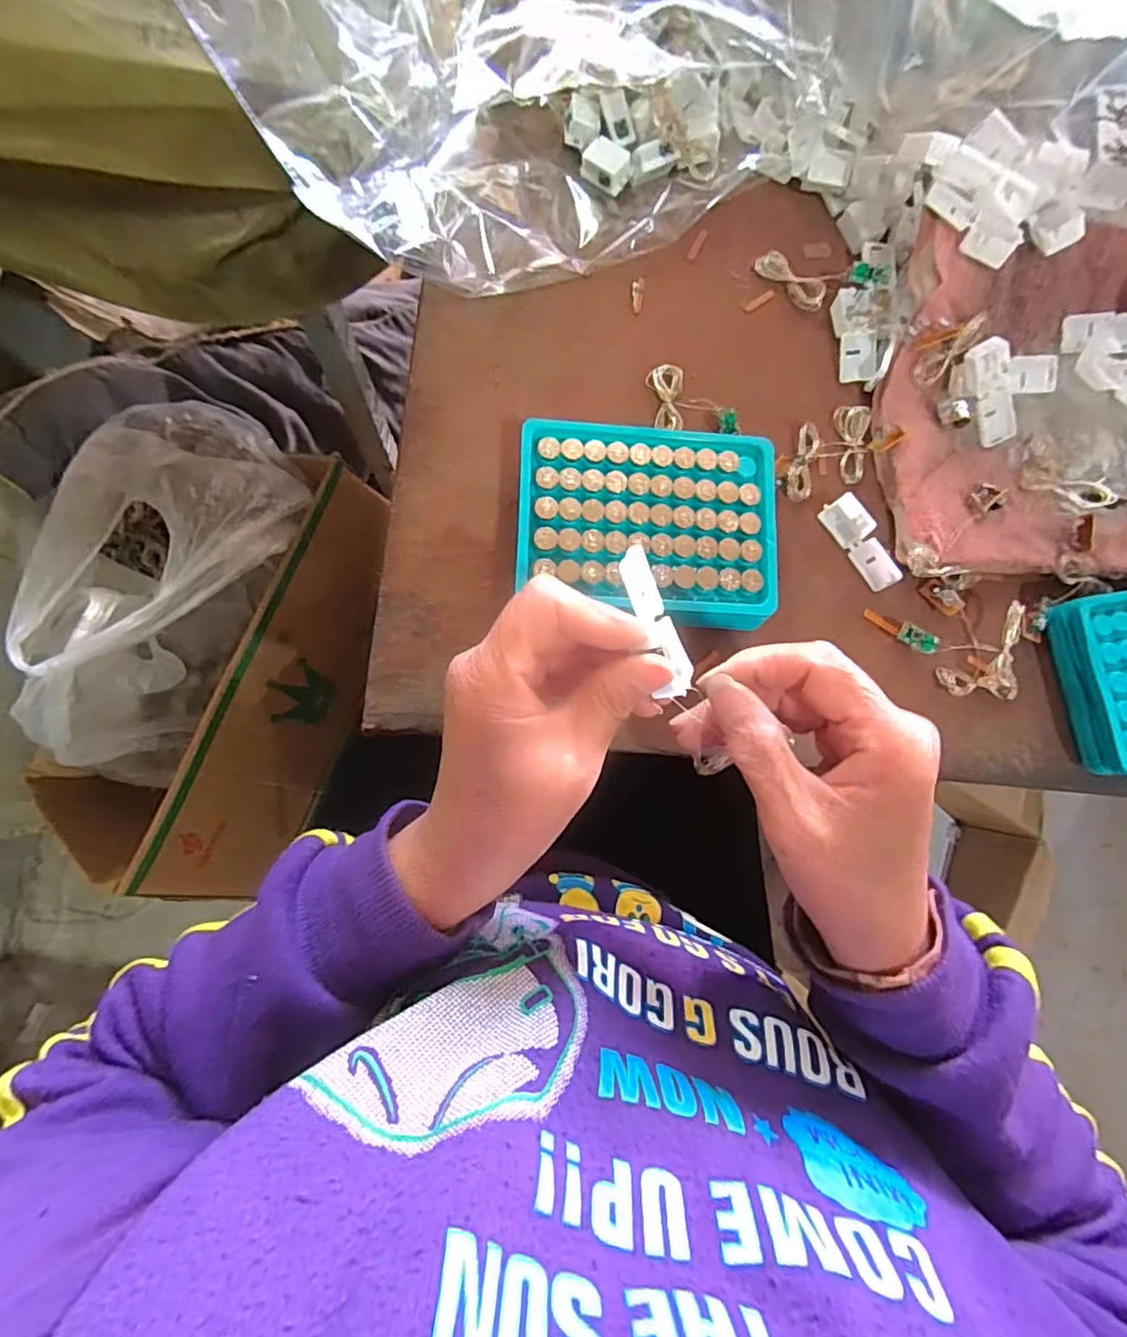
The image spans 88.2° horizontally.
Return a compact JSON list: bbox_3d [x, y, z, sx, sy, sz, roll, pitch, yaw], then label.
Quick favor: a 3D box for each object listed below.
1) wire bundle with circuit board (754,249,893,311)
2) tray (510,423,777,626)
[{"bbox_3d":[0.152,-0.231,0.347,0.074,0.014,0.029,16,87,15],"label":"wire bundle with circuit board"},{"bbox_3d":[0.042,-0.074,0.309,0.131,0.040,0.096,3,82,-5],"label":"tray"}]

